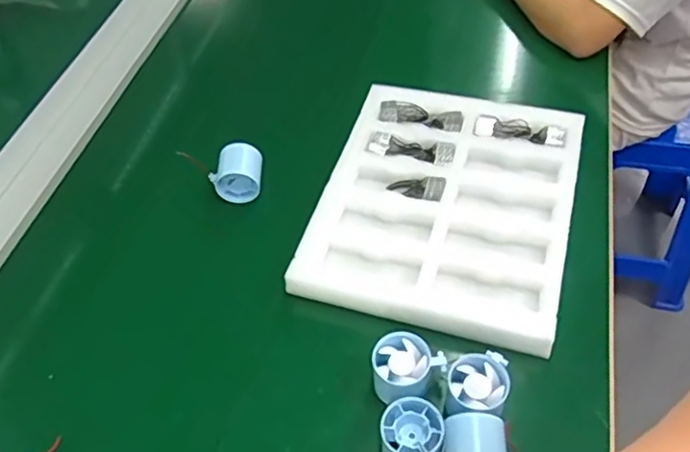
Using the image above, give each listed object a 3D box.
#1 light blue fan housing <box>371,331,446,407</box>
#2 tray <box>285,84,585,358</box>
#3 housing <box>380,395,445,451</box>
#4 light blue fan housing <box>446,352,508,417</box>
[{"bbox_3d":[0.058,0.140,0.609,0.064,0.046,0.059,22,57,21],"label":"light blue fan housing"},{"bbox_3d":[0.114,-0.027,0.744,0.275,0.039,0.315,12,54,14],"label":"tray"},{"bbox_3d":[0.059,0.188,0.568,0.053,0.048,0.053,-3,52,3],"label":"housing"},{"bbox_3d":[0.120,0.149,0.591,0.059,0.043,0.066,5,52,9],"label":"light blue fan housing"}]

